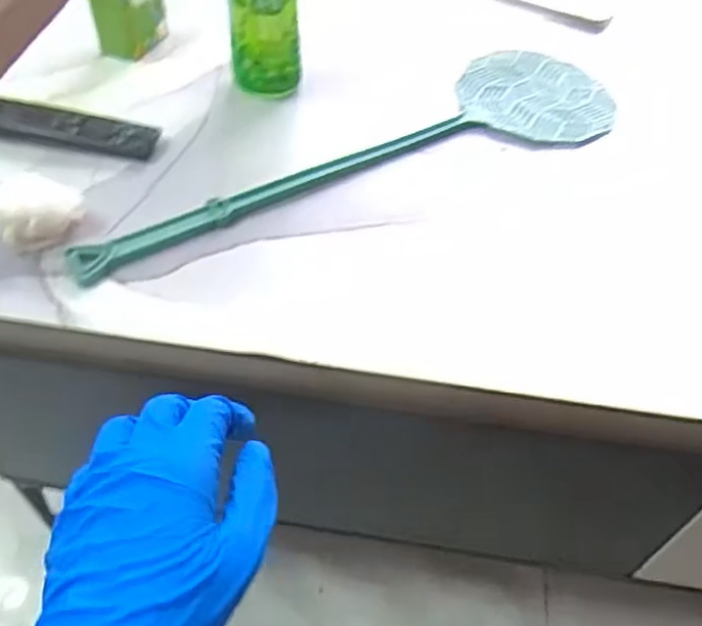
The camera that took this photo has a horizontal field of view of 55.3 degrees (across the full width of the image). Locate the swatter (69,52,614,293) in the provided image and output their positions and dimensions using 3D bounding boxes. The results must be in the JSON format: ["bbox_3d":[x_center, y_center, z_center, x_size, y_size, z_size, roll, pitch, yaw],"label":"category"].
[{"bbox_3d":[0.017,-0.147,0.575,0.516,0.025,0.136,-19,51,-23],"label":"swatter"}]

